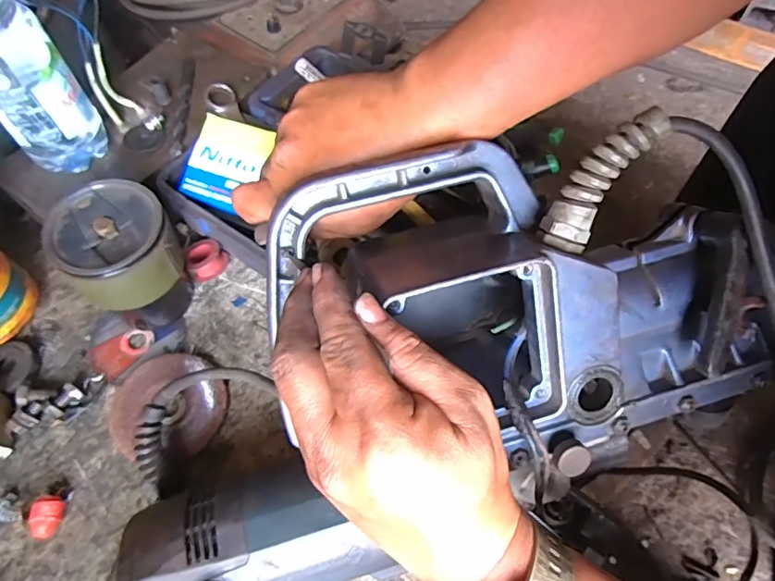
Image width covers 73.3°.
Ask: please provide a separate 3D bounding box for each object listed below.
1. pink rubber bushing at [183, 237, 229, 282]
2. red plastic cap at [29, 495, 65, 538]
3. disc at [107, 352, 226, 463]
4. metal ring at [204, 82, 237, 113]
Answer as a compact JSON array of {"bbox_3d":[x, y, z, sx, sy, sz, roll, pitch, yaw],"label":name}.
[{"bbox_3d":[-0.172,-0.030,0.499,0.034,0.027,0.035,-1,60,1],"label":"pink rubber bushing"},{"bbox_3d":[-0.253,0.169,0.388,0.020,0.021,0.029,9,61,7],"label":"red plastic cap"},{"bbox_3d":[-0.183,0.095,0.431,0.095,0.016,0.086,7,60,6],"label":"disc"},{"bbox_3d":[-0.160,-0.184,0.498,0.028,0.006,0.034,15,69,-17],"label":"metal ring"}]

